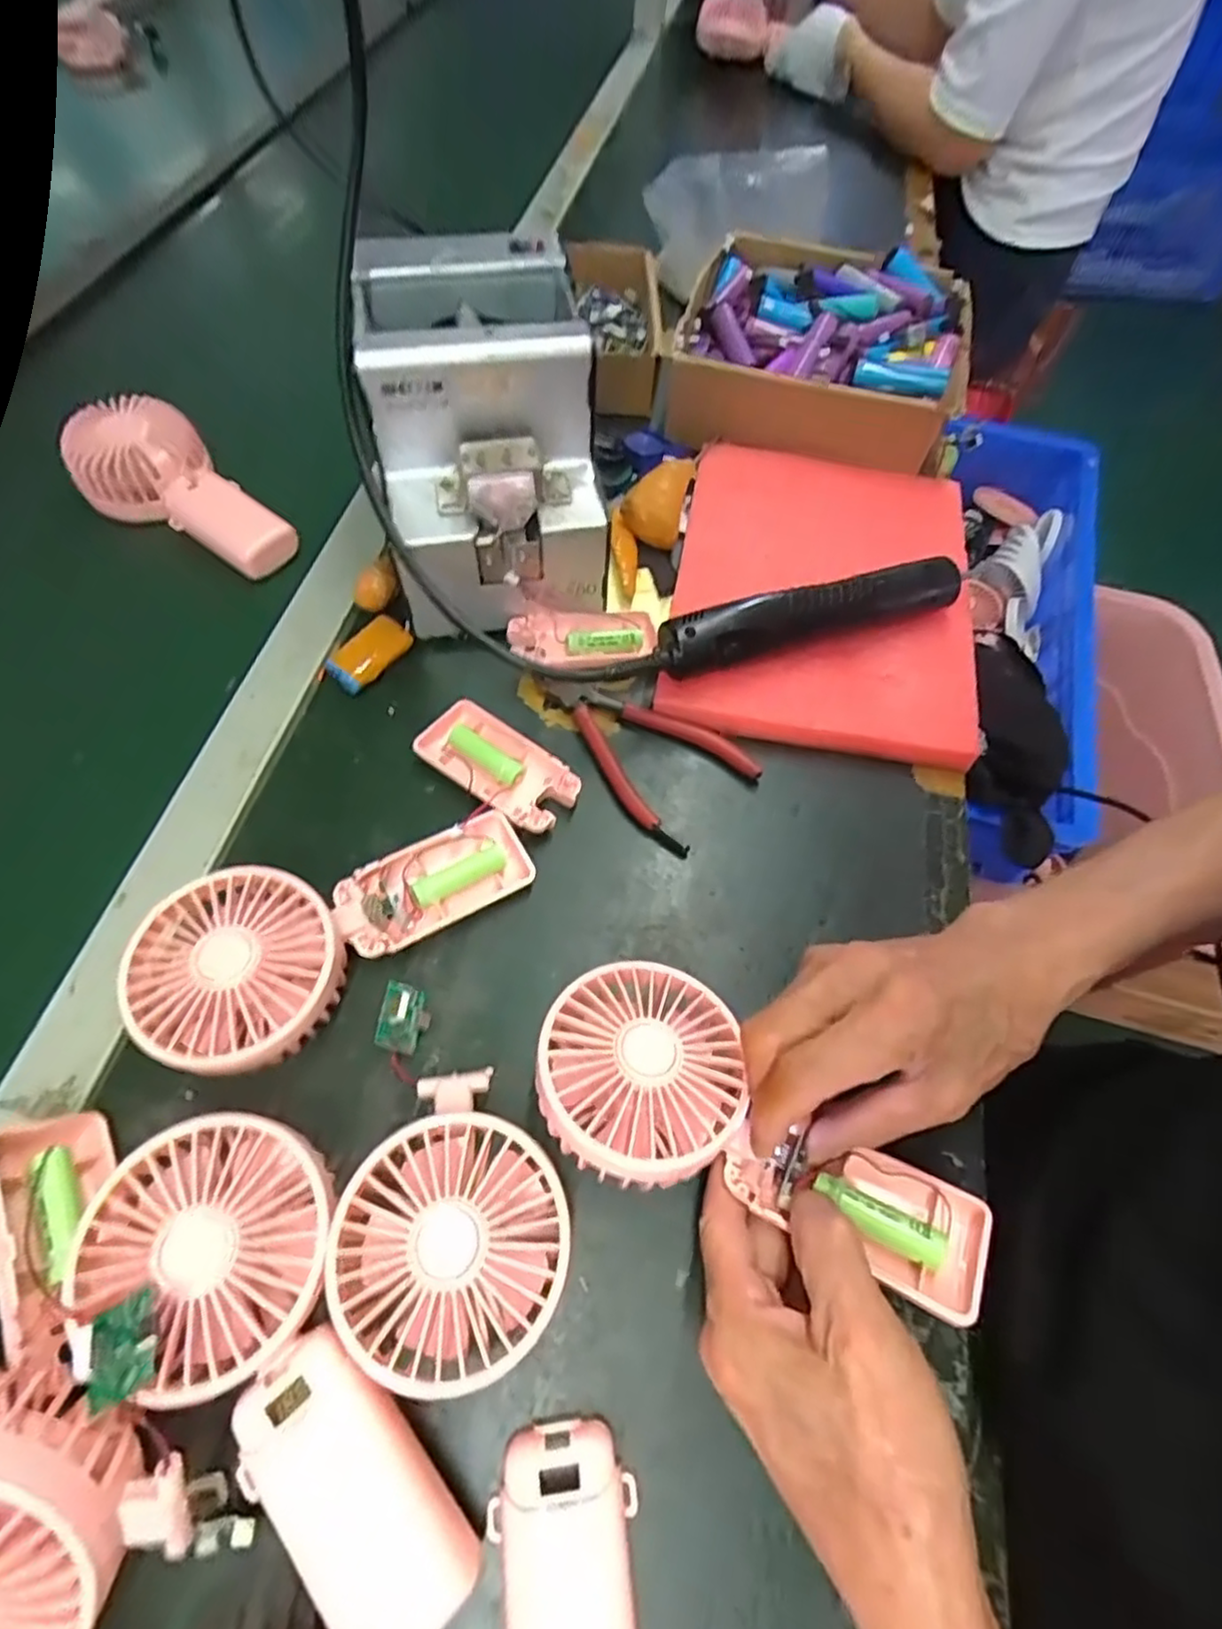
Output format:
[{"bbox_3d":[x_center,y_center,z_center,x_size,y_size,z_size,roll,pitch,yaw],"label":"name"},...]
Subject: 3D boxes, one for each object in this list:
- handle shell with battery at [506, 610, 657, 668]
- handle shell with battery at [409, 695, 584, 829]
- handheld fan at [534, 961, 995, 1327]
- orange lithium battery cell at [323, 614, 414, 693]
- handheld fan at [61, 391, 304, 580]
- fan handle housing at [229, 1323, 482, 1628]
[{"bbox_3d":[-0.017,-0.112,0.443,0.092,0.011,0.048,-7,61,-8],"label":"handle shell with battery"},{"bbox_3d":[-0.065,-0.026,0.402,0.095,0.017,0.047,32,63,13],"label":"handle shell with battery"},{"bbox_3d":[0.059,0.127,0.282,0.184,0.028,0.086,26,62,9],"label":"handheld fan"},{"bbox_3d":[-0.151,-0.101,0.436,0.026,0.026,0.053,34,63,15],"label":"orange lithium battery cell"},{"bbox_3d":[-0.300,-0.224,0.474,0.085,0.052,0.160,-39,70,-23],"label":"handheld fan"},{"bbox_3d":[-0.089,0.233,0.241,0.046,0.027,0.094,-39,70,-23],"label":"fan handle housing"}]

